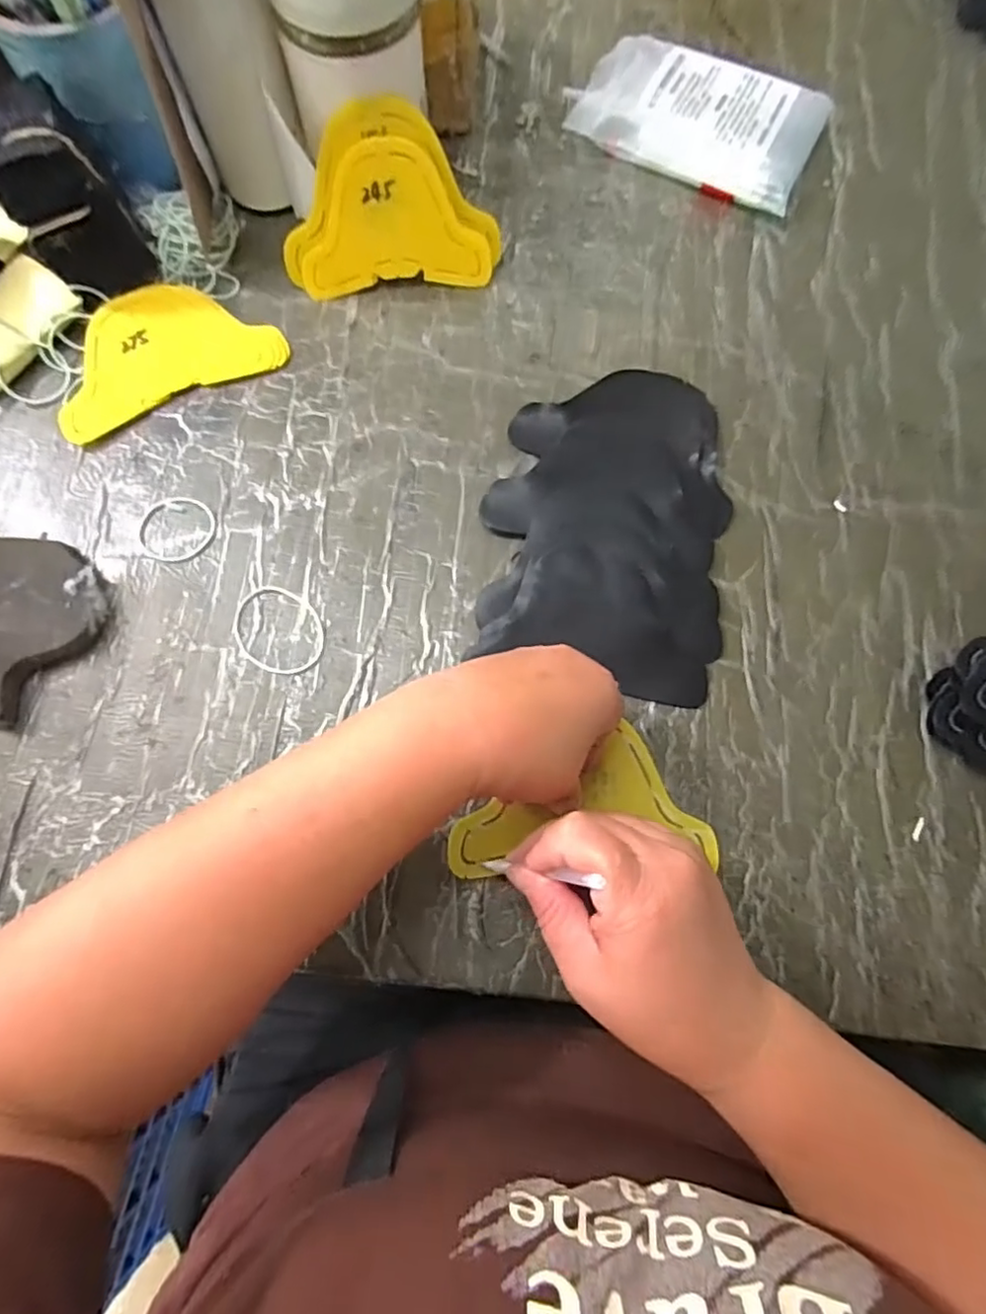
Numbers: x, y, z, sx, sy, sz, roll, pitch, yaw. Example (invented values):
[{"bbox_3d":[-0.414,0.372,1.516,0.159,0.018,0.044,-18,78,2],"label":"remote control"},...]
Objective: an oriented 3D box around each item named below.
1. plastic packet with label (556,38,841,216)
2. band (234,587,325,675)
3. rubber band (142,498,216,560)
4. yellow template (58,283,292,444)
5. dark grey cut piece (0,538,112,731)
[{"bbox_3d":[0.154,-0.408,0.476,0.179,0.029,0.100,25,77,7],"label":"plastic packet with label"},{"bbox_3d":[-0.128,-0.016,0.374,0.061,0.004,0.046,39,79,10],"label":"band"},{"bbox_3d":[-0.198,-0.080,0.394,0.047,0.004,0.044,0,75,0],"label":"rubber band"},{"bbox_3d":[-0.226,-0.210,0.428,0.150,0.011,0.091,-27,77,-7],"label":"yellow template"},{"bbox_3d":[-0.279,-0.016,0.363,0.086,0.025,0.105,15,76,4],"label":"dark grey cut piece"}]

